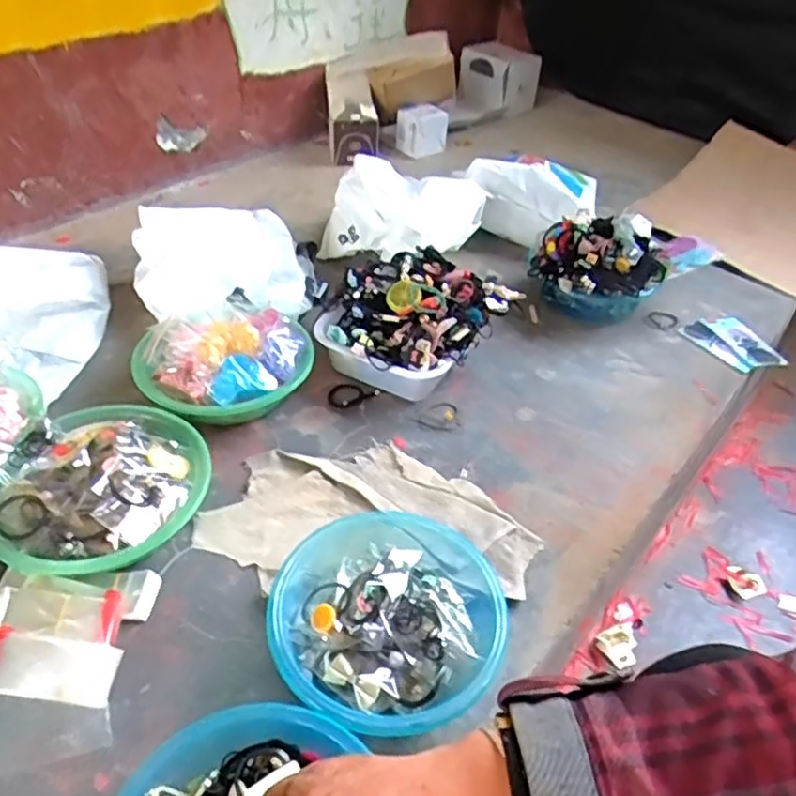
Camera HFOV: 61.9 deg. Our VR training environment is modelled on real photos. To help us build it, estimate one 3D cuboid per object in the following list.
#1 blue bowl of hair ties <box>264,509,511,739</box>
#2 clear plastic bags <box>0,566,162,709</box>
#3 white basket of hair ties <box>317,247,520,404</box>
[{"bbox_3d":[-0.012,0.218,0.673,0.233,0.074,0.245,3,42,-2],"label":"blue bowl of hair ties"},{"bbox_3d":[-0.335,0.225,0.660,0.146,0.039,0.139,7,42,2],"label":"clear plastic bags"},{"bbox_3d":[0.025,-0.118,1.005,0.240,0.126,0.248,22,45,18],"label":"white basket of hair ties"}]

